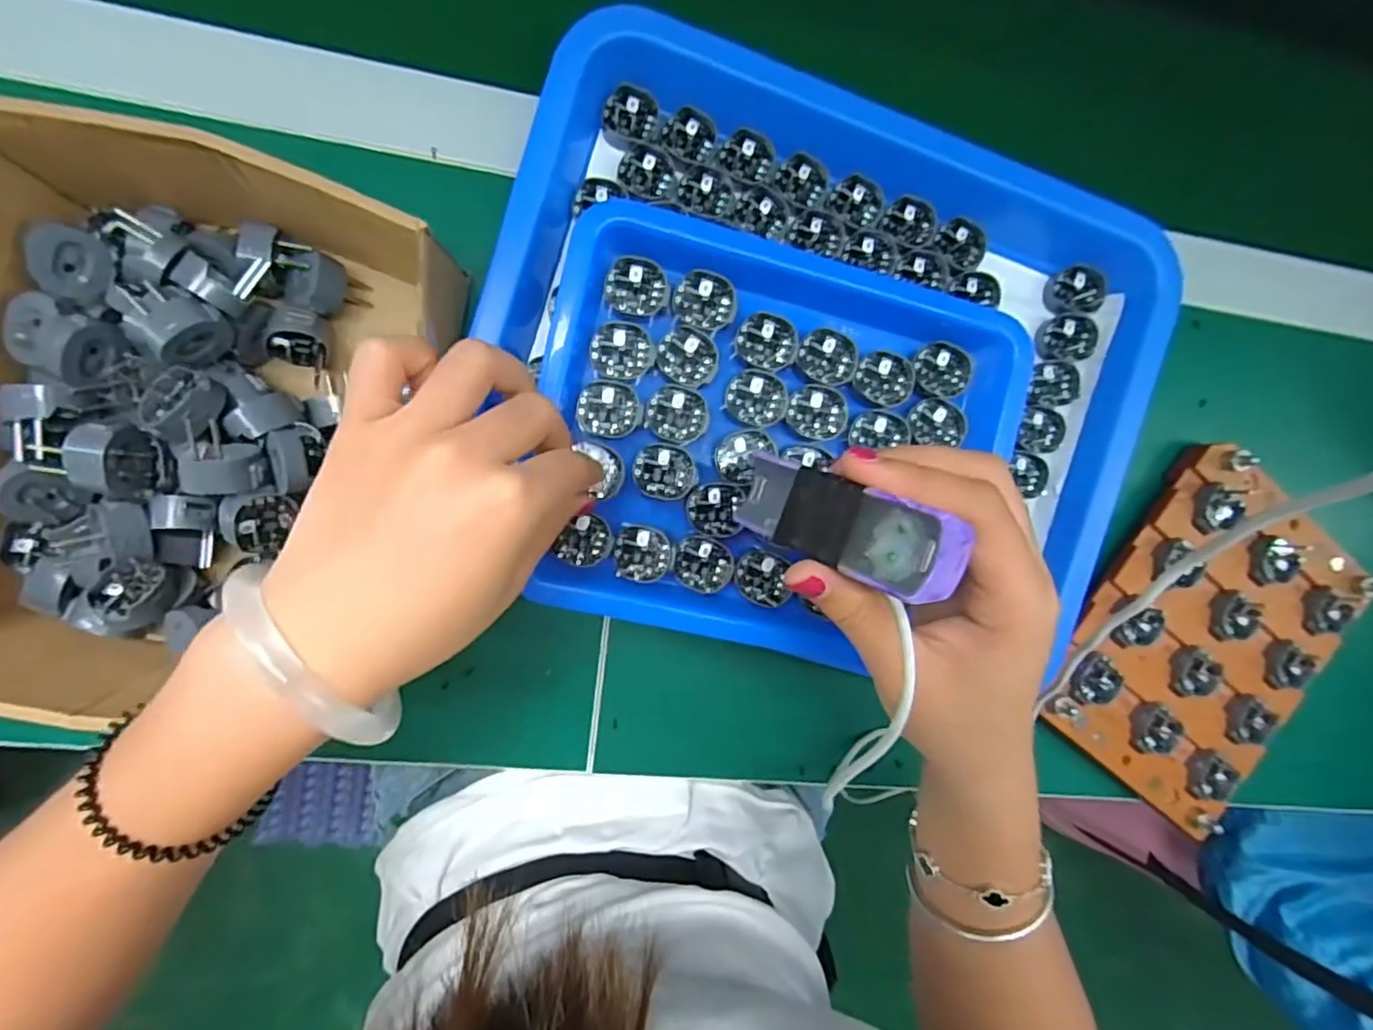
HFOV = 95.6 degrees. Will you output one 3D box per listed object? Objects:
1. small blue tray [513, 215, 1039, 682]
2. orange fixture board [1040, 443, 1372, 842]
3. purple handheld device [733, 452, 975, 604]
[{"bbox_3d":[0.040,-0.036,0.287,0.209,0.027,0.189,12,90,-10],"label":"small blue tray"},{"bbox_3d":[0.296,0.070,0.356,0.137,0.022,0.184,38,86,-9],"label":"orange fixture board"},{"bbox_3d":[0.047,0.003,0.198,0.019,0.076,0.026,29,86,-45],"label":"purple handheld device"}]

